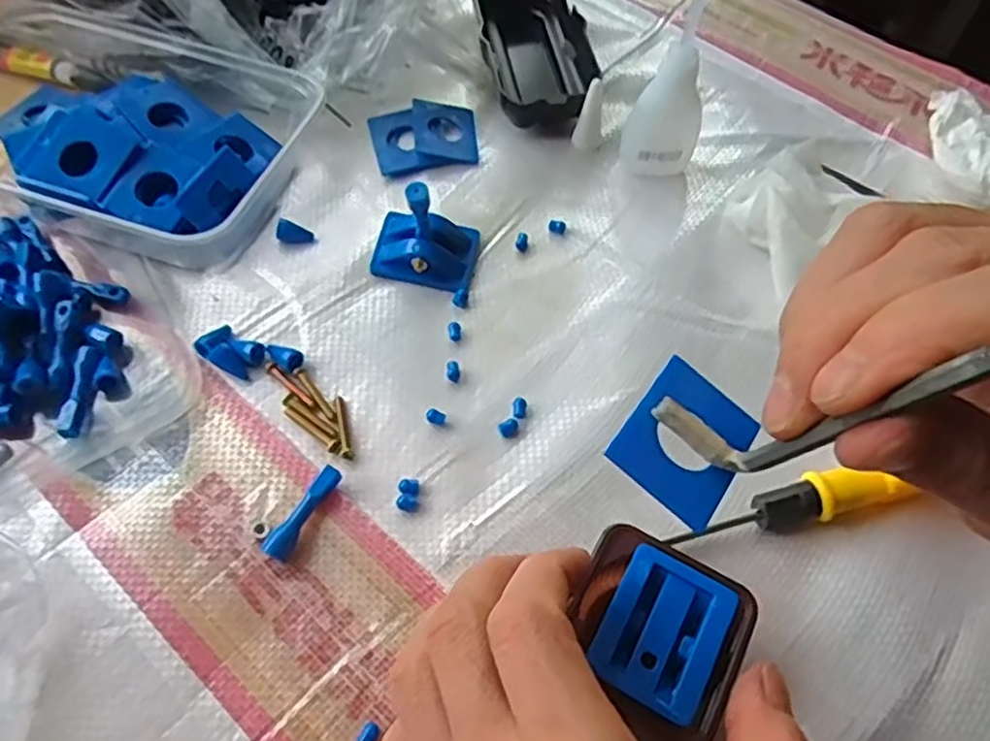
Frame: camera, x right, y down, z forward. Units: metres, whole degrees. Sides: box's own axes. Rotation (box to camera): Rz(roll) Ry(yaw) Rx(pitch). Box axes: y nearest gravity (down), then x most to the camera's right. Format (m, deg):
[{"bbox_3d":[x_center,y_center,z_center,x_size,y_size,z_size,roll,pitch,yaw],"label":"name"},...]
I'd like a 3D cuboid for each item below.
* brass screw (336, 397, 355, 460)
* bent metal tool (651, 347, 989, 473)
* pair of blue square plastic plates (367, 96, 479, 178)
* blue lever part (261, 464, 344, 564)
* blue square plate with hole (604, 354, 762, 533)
[{"bbox_3d":[-0.060,0.022,0.282,0.005,0.004,0.027,-13,61,-10],"label":"brass screw"},{"bbox_3d":[0.066,0.007,0.158,0.027,0.078,0.006,39,63,-4],"label":"bent metal tool"},{"bbox_3d":[-0.034,-0.117,0.364,0.051,0.007,0.043,-12,61,-10],"label":"pair of blue square plastic plates"},{"bbox_3d":[-0.069,0.050,0.261,0.011,0.009,0.037,26,62,13],"label":"blue lever part"},{"bbox_3d":[0.051,0.018,0.194,0.031,0.004,0.039,38,63,7],"label":"blue square plate with hole"}]

